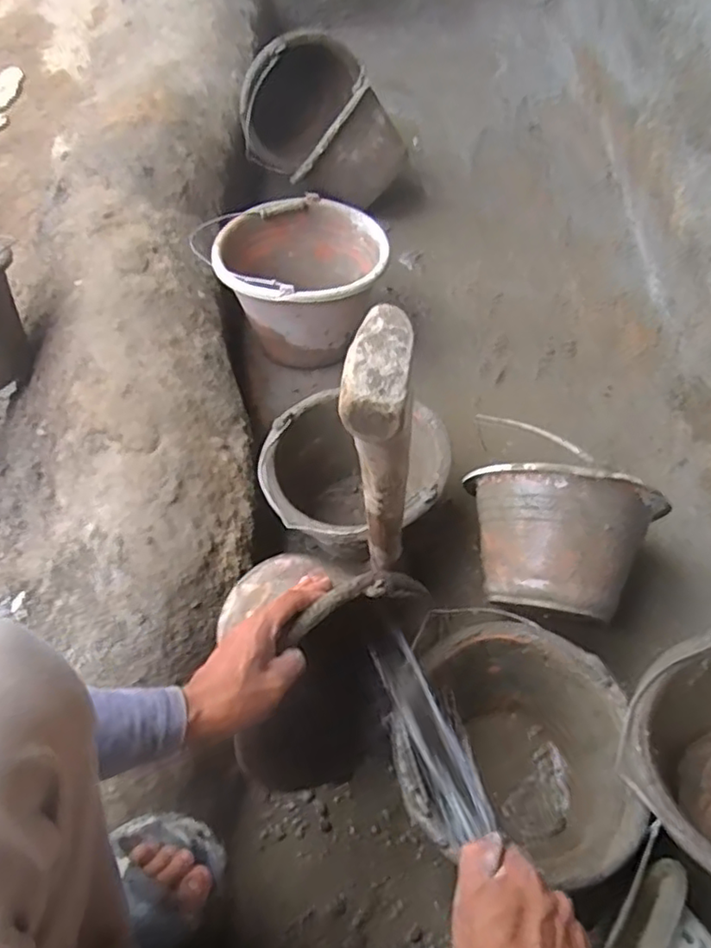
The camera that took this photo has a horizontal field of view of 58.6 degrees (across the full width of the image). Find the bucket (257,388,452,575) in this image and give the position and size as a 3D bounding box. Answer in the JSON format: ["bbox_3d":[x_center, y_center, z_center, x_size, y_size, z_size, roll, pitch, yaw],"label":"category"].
[{"bbox_3d":[0.003,0.026,0.907,0.236,0.184,0.222,-1,60,2],"label":"bucket"}]

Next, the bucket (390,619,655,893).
[{"bbox_3d":[0.173,0.302,0.713,0.229,0.204,0.226,-1,60,2],"label":"bucket"}]

